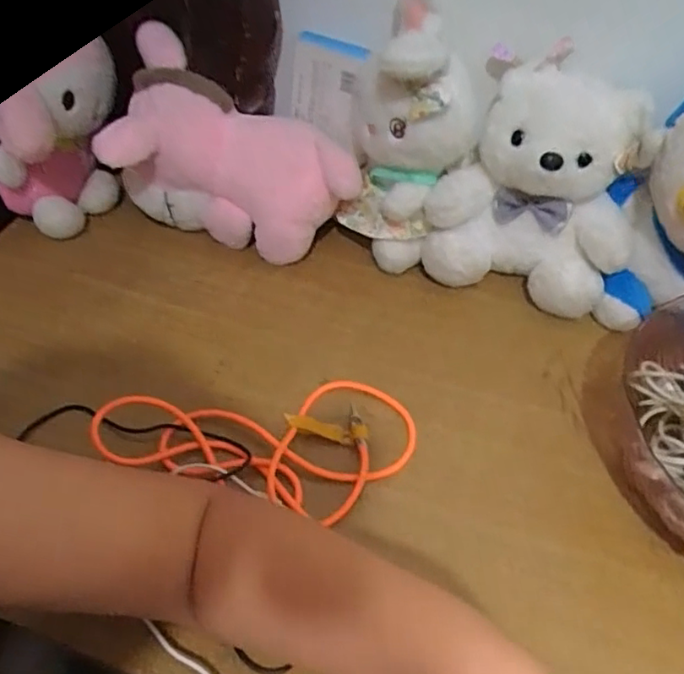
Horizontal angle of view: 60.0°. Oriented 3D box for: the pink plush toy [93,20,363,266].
[{"bbox_3d":[-0.100,-0.181,0.605,0.238,0.152,0.136,7,47,4],"label":"pink plush toy"}]

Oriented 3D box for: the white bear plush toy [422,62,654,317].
[{"bbox_3d":[0.172,-0.124,0.542,0.164,0.207,0.093,15,49,12],"label":"white bear plush toy"}]

